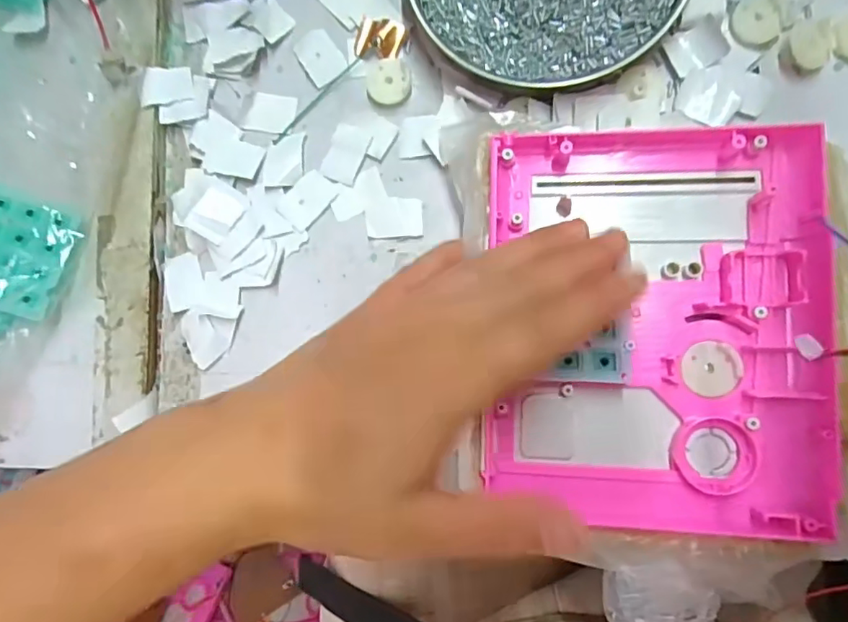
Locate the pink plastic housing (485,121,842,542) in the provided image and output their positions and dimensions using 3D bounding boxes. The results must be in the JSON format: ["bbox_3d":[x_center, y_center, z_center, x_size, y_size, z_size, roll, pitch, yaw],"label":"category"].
[{"bbox_3d":[0.096,0.005,0.237,0.134,0.018,0.166,1,88,7],"label":"pink plastic housing"}]

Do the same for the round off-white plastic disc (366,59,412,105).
[{"bbox_3d":[-0.018,-0.118,0.290,0.023,0.004,0.023,0,88,7],"label":"round off-white plastic disc"}]

